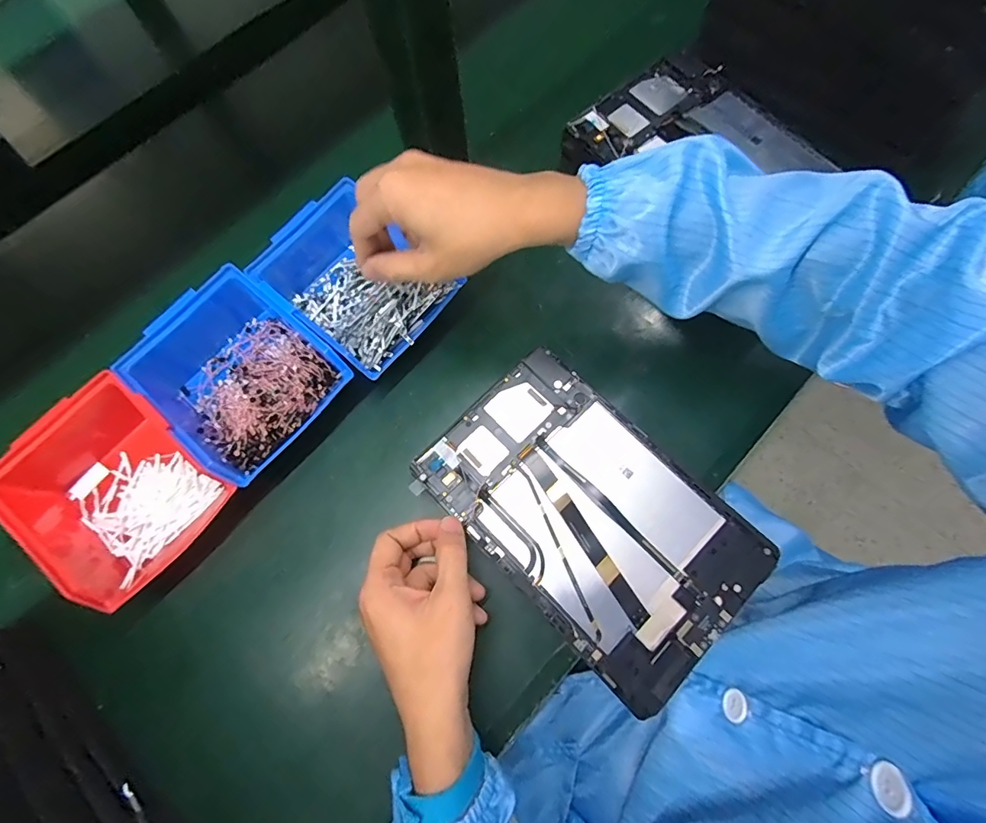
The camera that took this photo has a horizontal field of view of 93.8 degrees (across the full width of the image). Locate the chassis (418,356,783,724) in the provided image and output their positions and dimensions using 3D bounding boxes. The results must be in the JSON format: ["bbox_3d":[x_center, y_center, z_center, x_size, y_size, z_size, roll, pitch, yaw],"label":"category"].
[{"bbox_3d":[0.071,0.074,0.346,0.236,0.014,0.153,43,78,11],"label":"chassis"}]

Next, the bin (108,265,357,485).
[{"bbox_3d":[-0.210,-0.033,0.382,0.159,0.071,0.123,39,78,13],"label":"bin"}]

